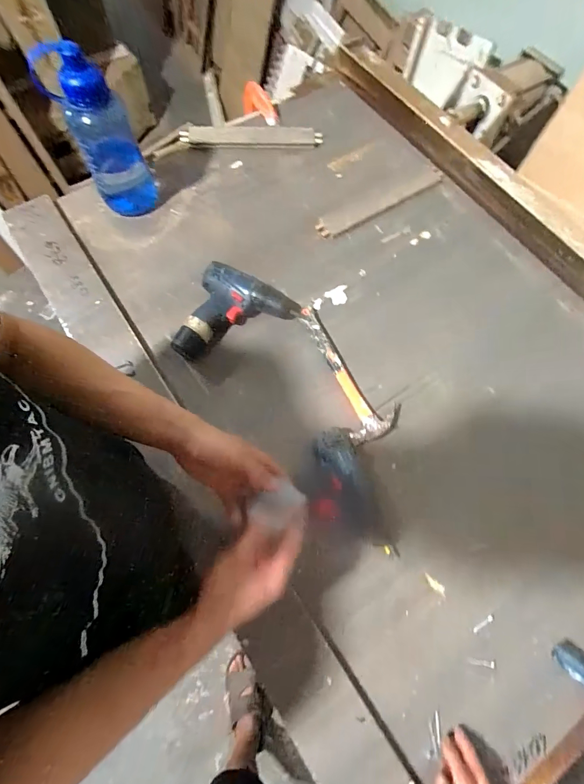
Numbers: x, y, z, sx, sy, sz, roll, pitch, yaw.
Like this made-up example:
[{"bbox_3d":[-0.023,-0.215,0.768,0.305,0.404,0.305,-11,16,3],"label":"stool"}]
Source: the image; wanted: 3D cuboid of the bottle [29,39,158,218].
[{"bbox_3d":[-0.333,-0.453,0.683,0.108,0.267,0.086,-18,71,-8],"label":"bottle"}]

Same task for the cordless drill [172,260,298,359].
[{"bbox_3d":[-0.117,-0.157,0.692,0.226,0.049,0.152,-28,73,-11],"label":"cordless drill"}]

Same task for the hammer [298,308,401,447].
[{"bbox_3d":[0.105,-0.041,0.680,0.103,0.026,0.261,-19,71,-8],"label":"hammer"}]

